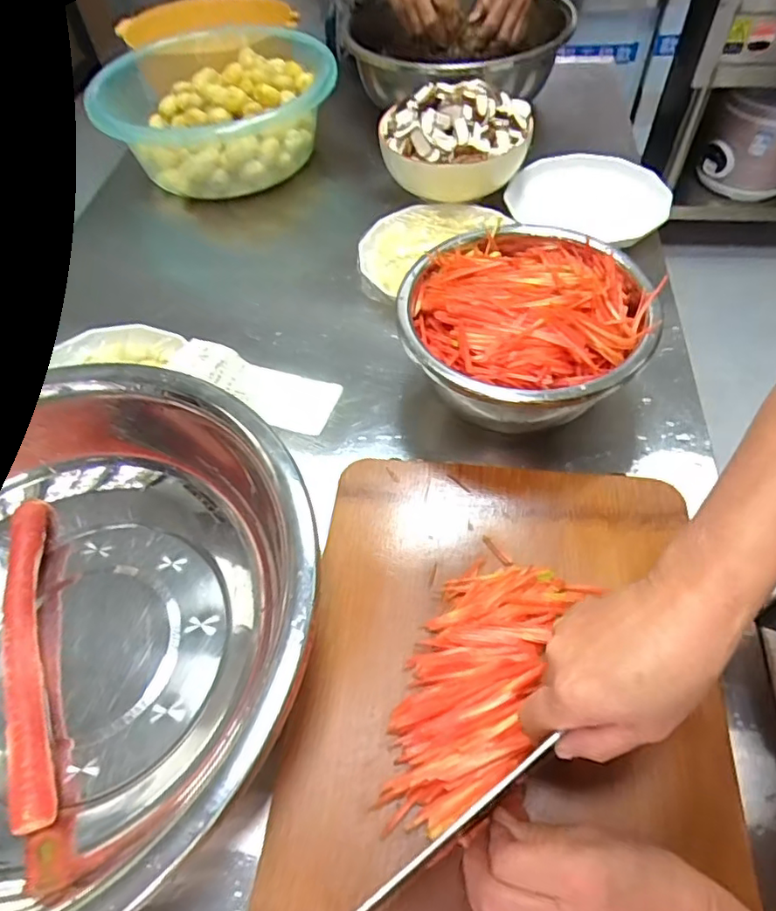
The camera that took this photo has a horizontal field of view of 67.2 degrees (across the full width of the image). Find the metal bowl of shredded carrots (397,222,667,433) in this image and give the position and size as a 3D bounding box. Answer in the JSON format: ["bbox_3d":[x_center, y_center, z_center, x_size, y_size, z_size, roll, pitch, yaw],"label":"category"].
[{"bbox_3d":[0.126,-0.123,0.551,0.217,0.087,0.232,-2,55,3],"label":"metal bowl of shredded carrots"}]

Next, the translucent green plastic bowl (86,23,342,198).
[{"bbox_3d":[-0.228,-0.521,0.867,0.294,0.110,0.305,-2,55,3],"label":"translucent green plastic bowl"}]

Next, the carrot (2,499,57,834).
[{"bbox_3d":[-0.277,0.148,0.451,0.033,0.025,0.252,-16,55,-8],"label":"carrot"}]

